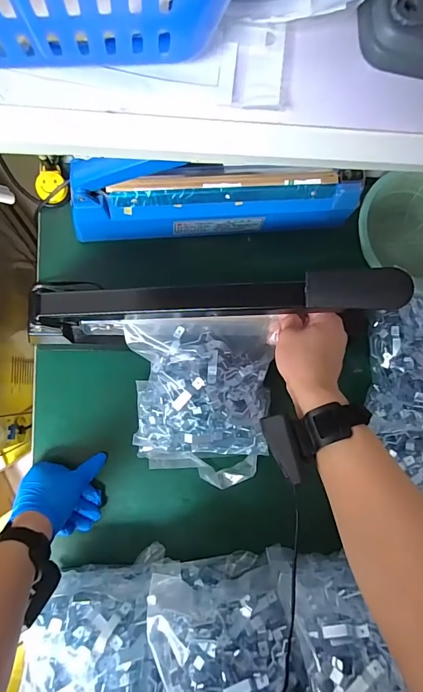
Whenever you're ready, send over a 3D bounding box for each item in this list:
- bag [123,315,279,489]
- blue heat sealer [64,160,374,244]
[{"bbox_3d":[-0.016,0.077,0.508,0.163,0.124,0.211,-1,83,-6],"label":"bag"},{"bbox_3d":[0.011,-0.210,0.537,0.377,0.116,0.089,-5,84,-7],"label":"blue heat sealer"}]

